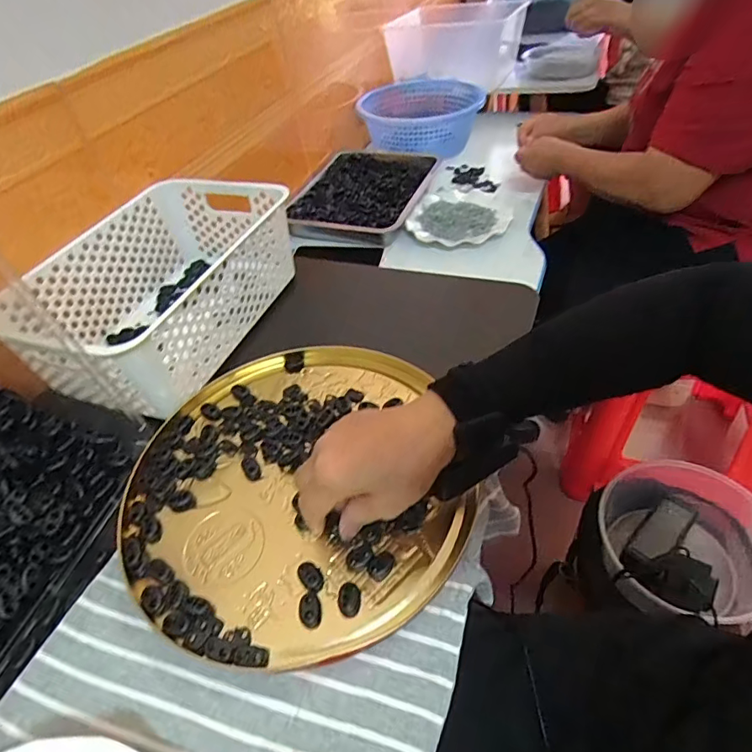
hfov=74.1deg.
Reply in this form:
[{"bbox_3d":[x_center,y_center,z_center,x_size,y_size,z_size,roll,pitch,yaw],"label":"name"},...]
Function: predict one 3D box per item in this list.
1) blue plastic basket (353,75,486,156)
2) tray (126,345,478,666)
[{"bbox_3d":[0.095,-0.591,1.126,0.277,0.076,0.271,5,46,13],"label":"blue plastic basket"},{"bbox_3d":[-0.077,0.085,0.431,0.271,0.023,0.290,-2,45,2],"label":"tray"}]

